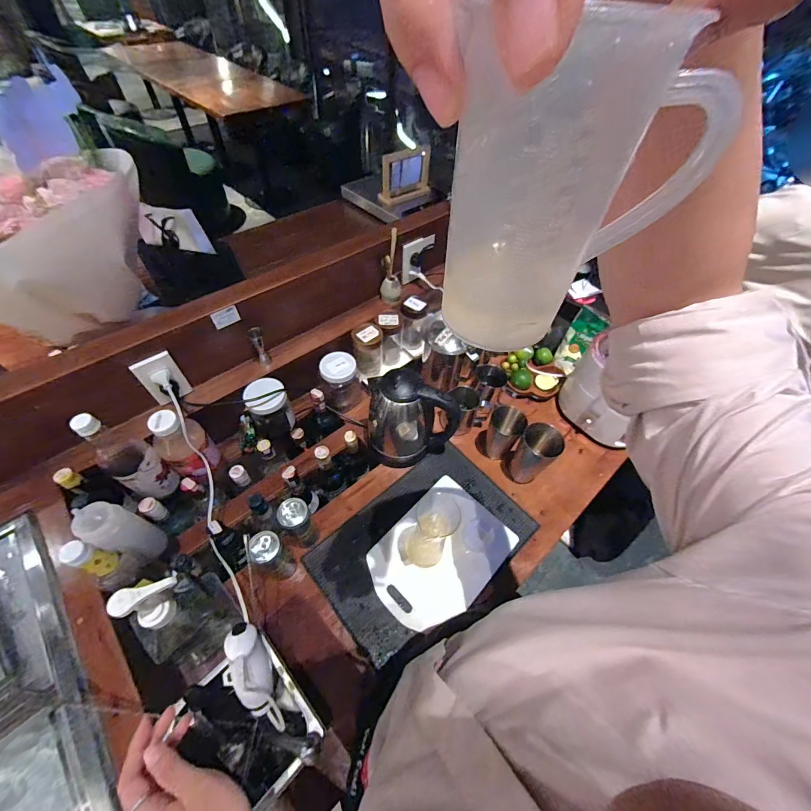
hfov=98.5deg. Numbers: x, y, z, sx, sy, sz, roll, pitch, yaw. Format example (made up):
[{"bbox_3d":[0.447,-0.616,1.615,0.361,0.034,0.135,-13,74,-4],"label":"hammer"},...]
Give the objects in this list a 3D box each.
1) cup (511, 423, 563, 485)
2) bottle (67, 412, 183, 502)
[{"bbox_3d":[0.286,0.113,0.792,0.079,0.163,0.078,2,54,-2],"label":"cup"},{"bbox_3d":[-0.511,0.100,0.643,0.067,0.230,0.073,33,58,19],"label":"bottle"}]

